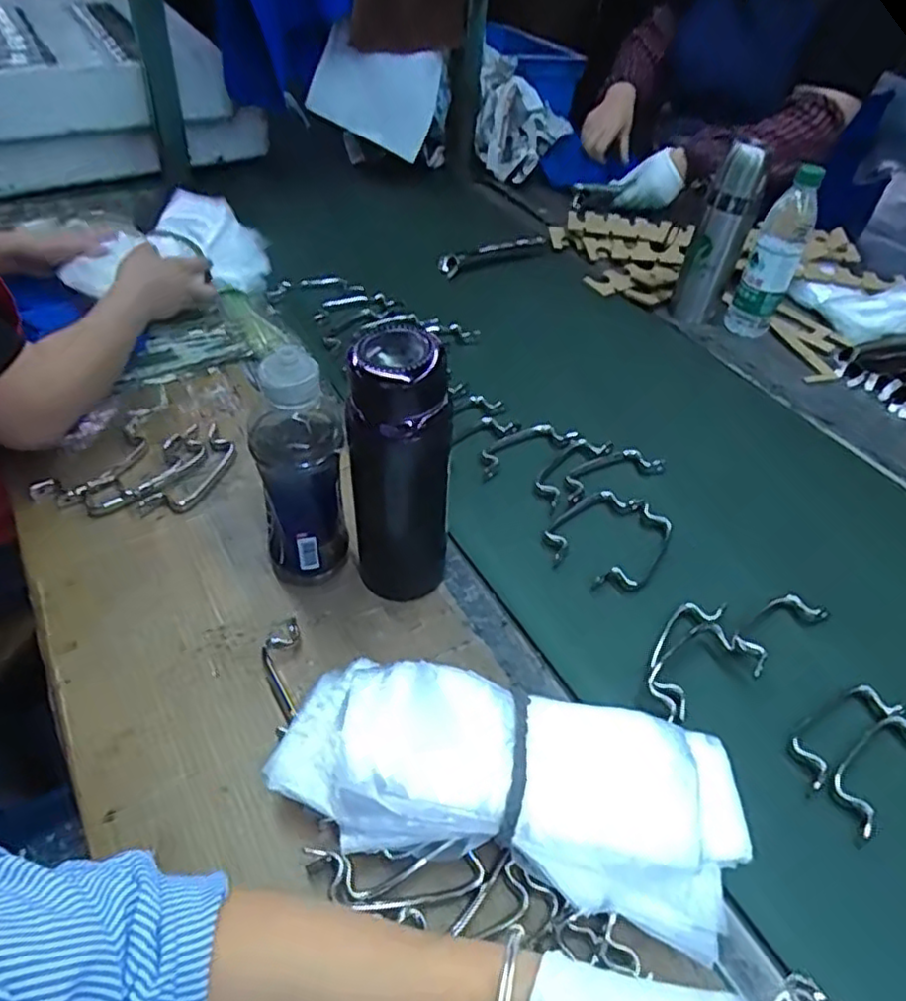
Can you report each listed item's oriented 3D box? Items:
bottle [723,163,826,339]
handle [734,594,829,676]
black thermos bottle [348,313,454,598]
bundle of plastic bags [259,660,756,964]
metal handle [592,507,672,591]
[{"bbox_3d":[0.442,-0.334,0.927,0.062,0.212,0.055,23,46,15],"label":"bottle"},{"bbox_3d":[0.282,0.108,0.590,0.108,0.023,0.041,-24,52,-28],"label":"handle"},{"bbox_3d":[-0.040,-0.017,0.530,0.063,0.233,0.073,-27,54,-30],"label":"black thermos bottle"},{"bbox_3d":[0.040,0.187,0.458,0.312,0.078,0.127,13,45,6],"label":"bundle of plastic bags"},{"bbox_3d":[0.178,0.050,0.648,0.039,0.021,0.119,29,48,21],"label":"metal handle"}]

